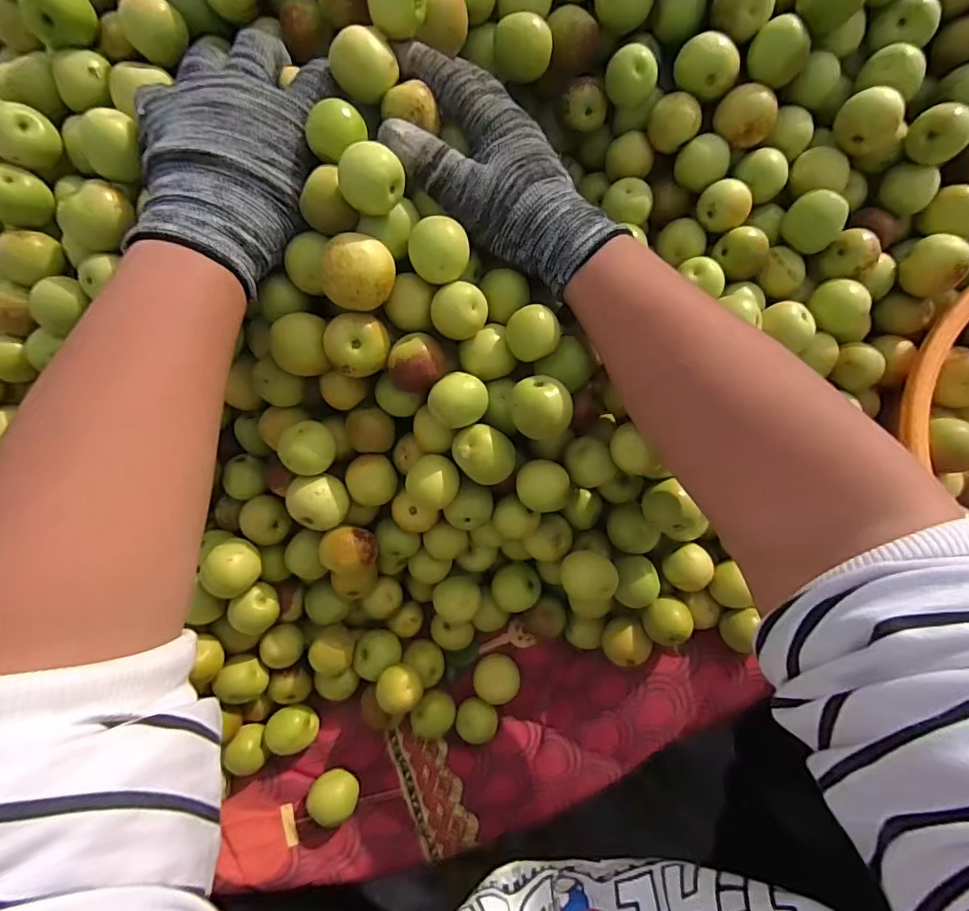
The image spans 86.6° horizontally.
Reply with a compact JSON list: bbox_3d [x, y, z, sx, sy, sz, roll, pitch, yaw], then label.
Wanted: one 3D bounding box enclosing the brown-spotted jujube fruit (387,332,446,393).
[{"bbox_3d":[-0.038,-0.053,0.293,0.030,0.026,0.026,8,79,1],"label":"brown-spotted jujube fruit"}]

